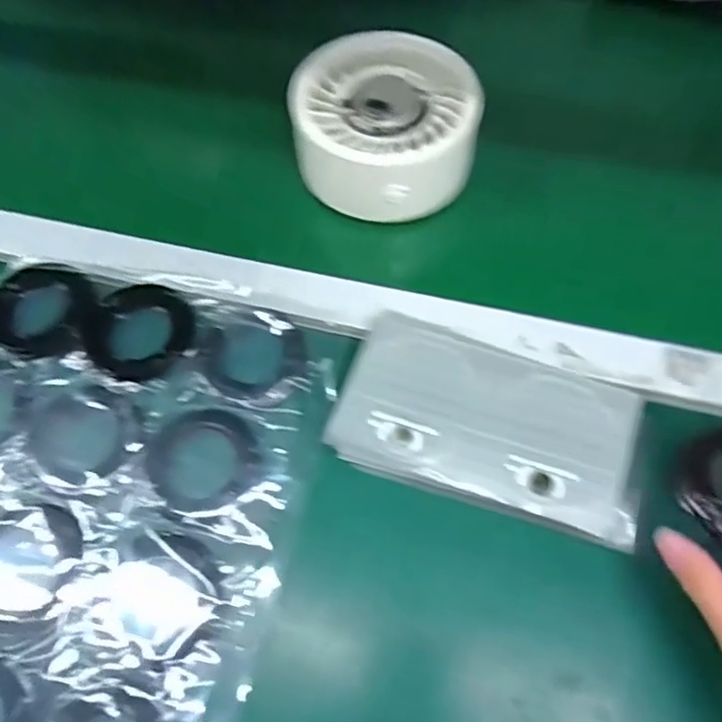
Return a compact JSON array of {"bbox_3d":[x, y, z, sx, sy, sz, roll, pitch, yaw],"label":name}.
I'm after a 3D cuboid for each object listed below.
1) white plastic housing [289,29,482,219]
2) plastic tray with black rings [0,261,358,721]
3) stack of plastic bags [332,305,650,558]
[{"bbox_3d":[0.020,-0.183,0.489,0.138,0.057,0.146,0,63,1],"label":"white plastic housing"},{"bbox_3d":[-0.179,0.091,0.392,0.277,0.018,0.319,14,64,8],"label":"plastic tray with black rings"},{"bbox_3d":[0.080,0.042,0.396,0.183,0.033,0.103,17,65,10],"label":"stack of plastic bags"}]

